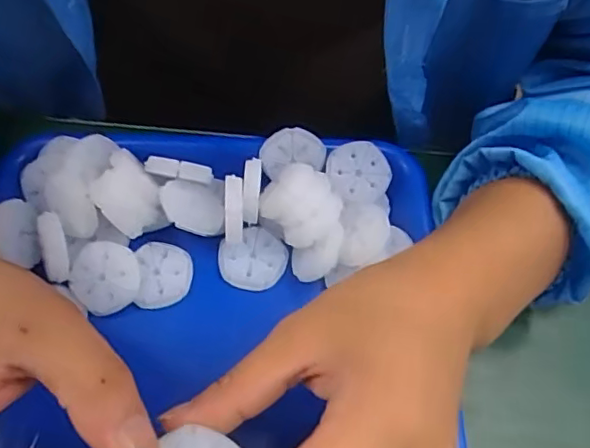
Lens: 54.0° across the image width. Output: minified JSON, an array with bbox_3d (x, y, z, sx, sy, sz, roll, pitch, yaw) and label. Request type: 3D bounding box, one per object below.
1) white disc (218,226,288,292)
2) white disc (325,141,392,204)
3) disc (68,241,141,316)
[{"bbox_3d":[-0.024,0.020,0.332,0.038,0.004,0.038,1,62,-2],"label":"white disc"},{"bbox_3d":[0.038,-0.031,0.346,0.038,0.004,0.035,0,88,-3],"label":"white disc"},{"bbox_3d":[-0.103,0.029,0.314,0.037,0.006,0.037,0,84,-3],"label":"disc"}]

